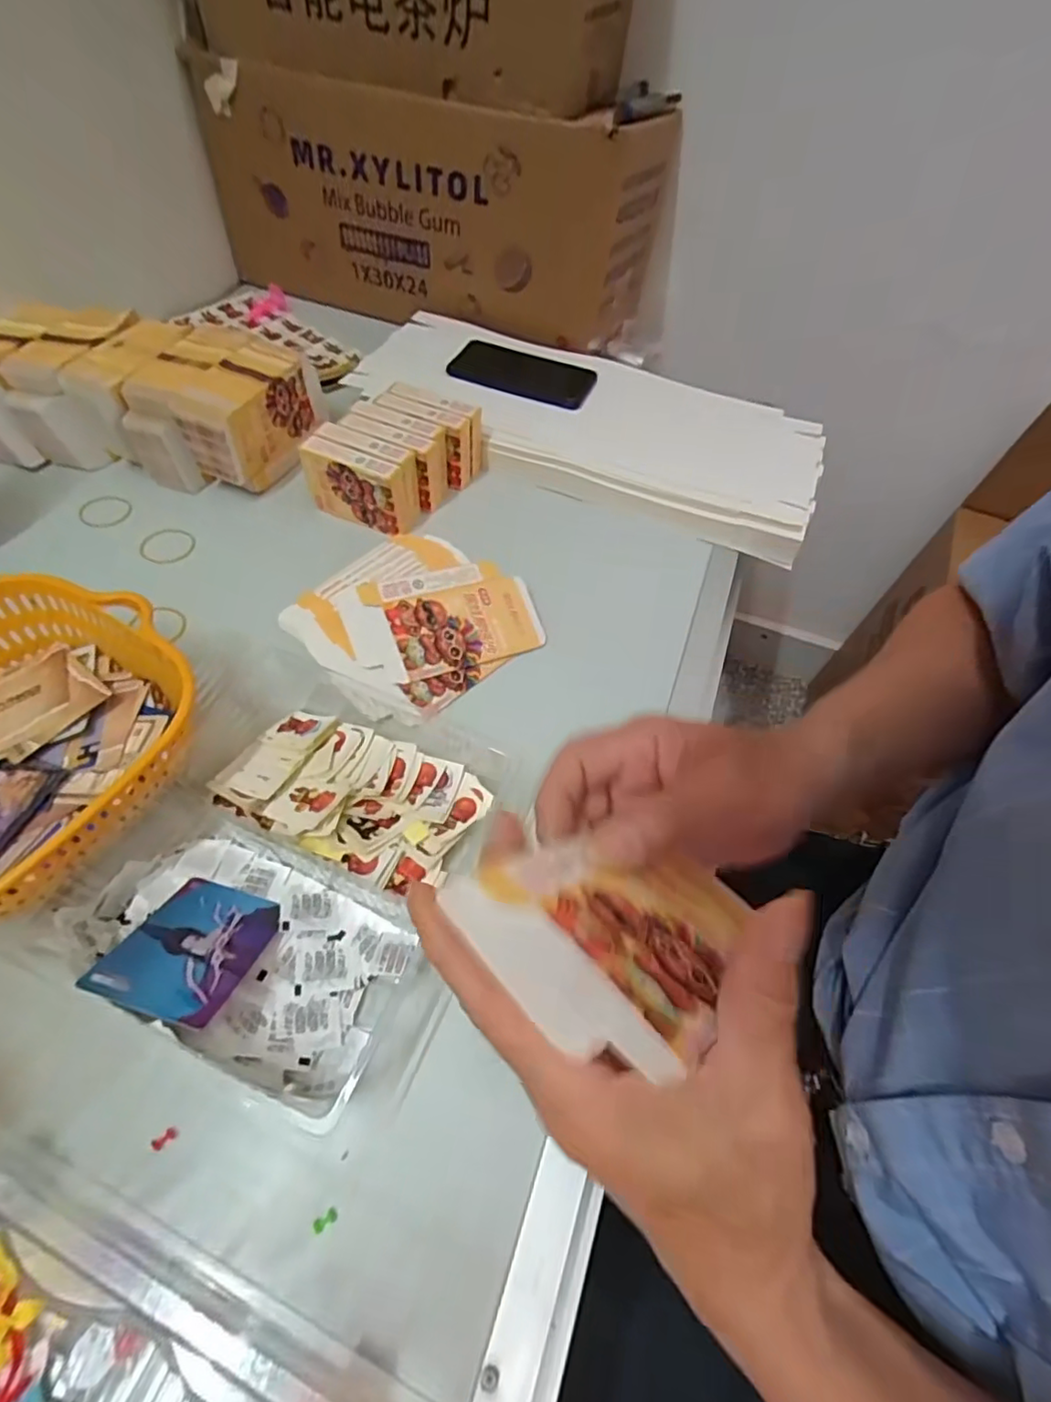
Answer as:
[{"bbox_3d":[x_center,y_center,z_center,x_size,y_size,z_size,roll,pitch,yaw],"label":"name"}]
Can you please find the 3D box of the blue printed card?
[{"bbox_3d":[-0.171,0.126,0.307,0.060,0.004,0.084,20,18,0],"label":"blue printed card"}]

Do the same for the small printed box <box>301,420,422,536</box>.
[{"bbox_3d":[-0.144,-0.194,0.526,0.097,0.065,0.047,23,57,10],"label":"small printed box"}]

